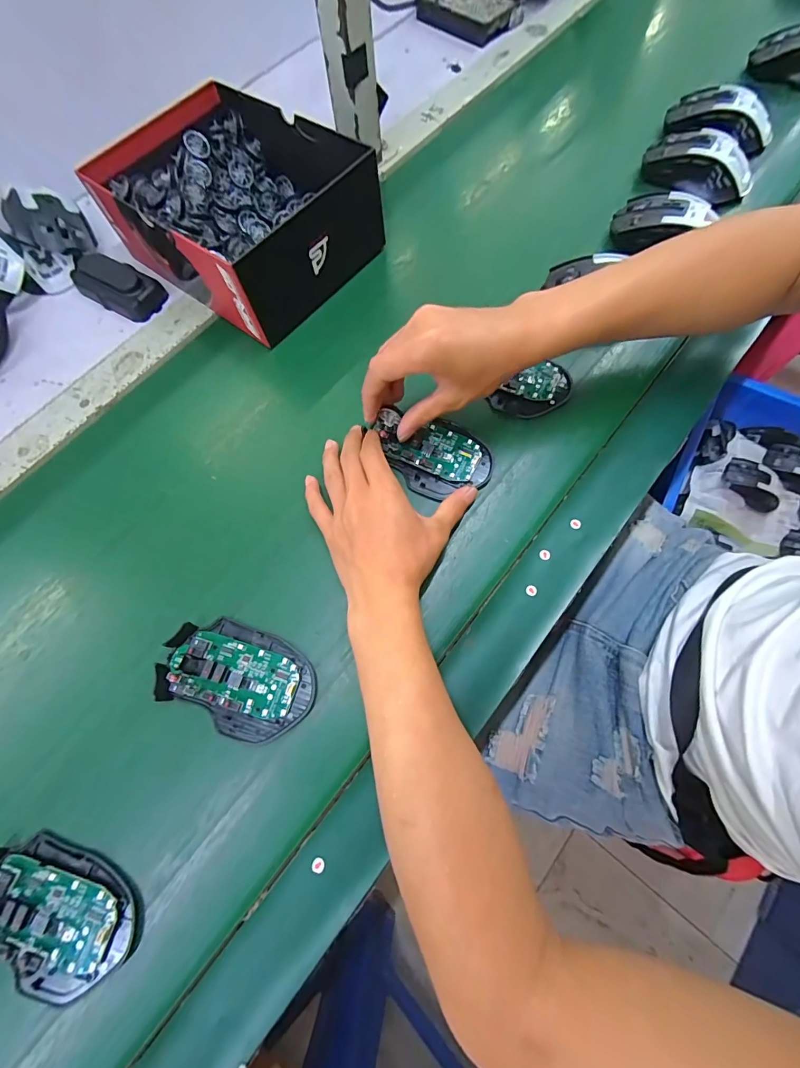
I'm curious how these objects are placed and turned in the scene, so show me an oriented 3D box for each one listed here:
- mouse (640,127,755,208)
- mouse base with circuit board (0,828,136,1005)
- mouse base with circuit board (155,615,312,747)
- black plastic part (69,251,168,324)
[{"bbox_3d":[0.334,-0.411,0.465,0.119,0.034,0.063,30,74,13],"label":"mouse"},{"bbox_3d":[-0.229,0.246,0.270,0.113,0.018,0.071,20,72,10],"label":"mouse base with circuit board"},{"bbox_3d":[-0.122,0.107,0.312,0.113,0.019,0.072,18,72,9],"label":"mouse base with circuit board"},{"bbox_3d":[-0.315,-0.277,0.464,0.111,0.021,0.052,32,75,13],"label":"black plastic part"}]

